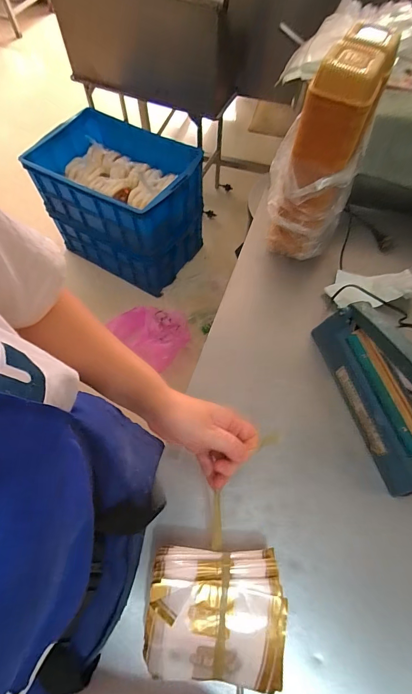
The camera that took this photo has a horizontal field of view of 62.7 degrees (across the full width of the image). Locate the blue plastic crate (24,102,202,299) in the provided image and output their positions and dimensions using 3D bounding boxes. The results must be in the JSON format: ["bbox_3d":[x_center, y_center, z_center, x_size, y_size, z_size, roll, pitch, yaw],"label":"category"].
[{"bbox_3d":[-0.360,-0.666,1.540,0.648,0.472,0.475,27,67,13],"label":"blue plastic crate"}]

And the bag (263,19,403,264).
[{"bbox_3d":[0.202,-0.331,0.601,0.140,0.318,0.187,22,66,10],"label":"bag"}]

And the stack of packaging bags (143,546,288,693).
[{"bbox_3d":[0.013,0.314,0.394,0.156,0.049,0.133,6,64,3],"label":"stack of packaging bags"}]

